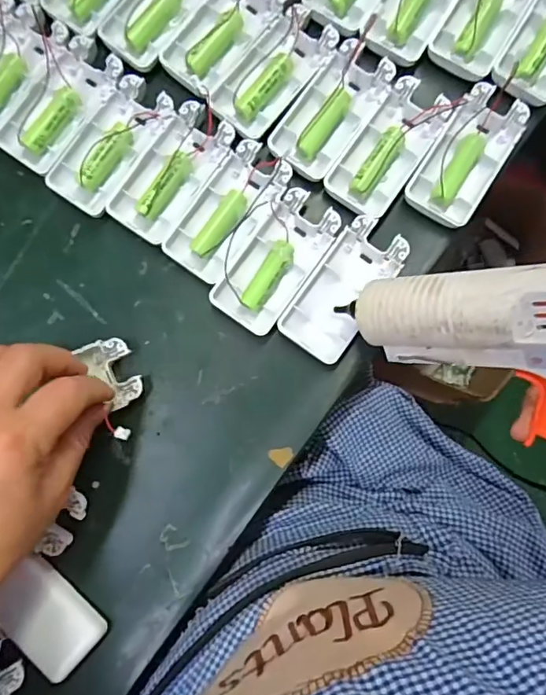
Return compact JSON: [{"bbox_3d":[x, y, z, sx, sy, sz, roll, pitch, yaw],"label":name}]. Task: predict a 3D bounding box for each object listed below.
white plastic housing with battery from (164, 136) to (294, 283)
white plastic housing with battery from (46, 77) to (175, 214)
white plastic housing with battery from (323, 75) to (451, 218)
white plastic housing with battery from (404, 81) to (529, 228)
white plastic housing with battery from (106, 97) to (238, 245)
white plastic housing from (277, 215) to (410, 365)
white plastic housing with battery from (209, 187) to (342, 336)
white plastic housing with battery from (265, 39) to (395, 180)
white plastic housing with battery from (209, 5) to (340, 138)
[{"bbox_3d":[-0.030,-0.091,0.335,0.045,0.011,0.092,35,86,3],"label":"white plastic housing with battery"},{"bbox_3d":[-0.109,-0.136,0.338,0.047,0.013,0.093,32,86,3],"label":"white plastic housing with battery"},{"bbox_3d":[0.076,-0.132,0.337,0.043,0.015,0.094,36,86,4],"label":"white plastic housing with battery"},{"bbox_3d":[0.127,-0.127,0.336,0.043,0.014,0.094,32,86,3],"label":"white plastic housing with battery"},{"bbox_3d":[-0.068,-0.117,0.337,0.046,0.016,0.093,36,86,3],"label":"white plastic housing with battery"},{"bbox_3d":[0.046,-0.038,0.330,0.045,0.014,0.094,36,86,4],"label":"white plastic housing"},{"bbox_3d":[0.002,-0.056,0.332,0.046,0.014,0.093,35,86,3],"label":"white plastic housing with battery"},{"bbox_3d":[0.039,-0.159,0.339,0.045,0.015,0.093,34,86,3],"label":"white plastic housing with battery"},{"bbox_3d":[0.002,-0.185,0.342,0.044,0.013,0.093,41,86,4],"label":"white plastic housing with battery"}]

